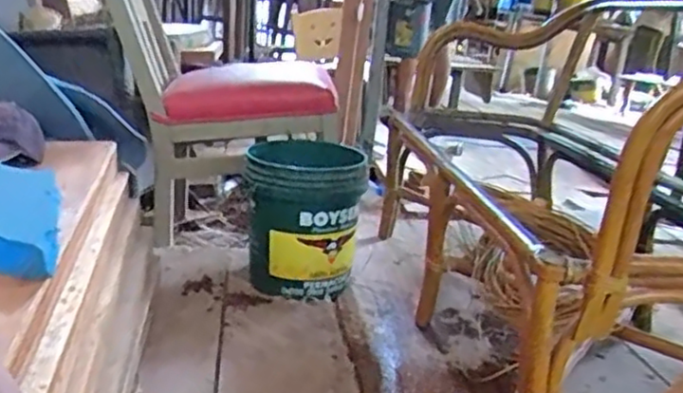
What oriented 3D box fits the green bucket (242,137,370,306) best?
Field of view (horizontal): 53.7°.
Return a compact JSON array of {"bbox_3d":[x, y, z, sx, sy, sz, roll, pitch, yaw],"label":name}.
[{"bbox_3d":[-0.100,0.056,1.669,0.283,0.338,0.266,4,17,-7],"label":"green bucket"}]

